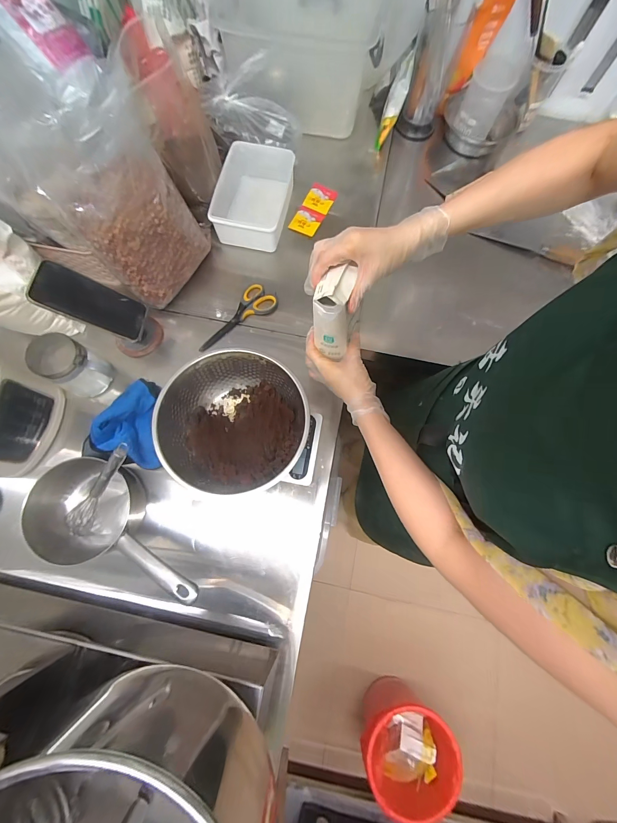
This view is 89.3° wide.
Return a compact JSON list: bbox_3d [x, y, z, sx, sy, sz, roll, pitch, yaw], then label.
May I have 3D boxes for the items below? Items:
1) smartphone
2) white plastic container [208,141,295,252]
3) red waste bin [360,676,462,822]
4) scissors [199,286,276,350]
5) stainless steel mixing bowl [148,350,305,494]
[{"bbox_3d":[-0.368,-0.183,0.533,0.160,0.015,0.074,18,82,-39],"label":"smartphone"},{"bbox_3d":[-0.119,-0.478,0.694,0.147,0.071,0.210,9,75,1],"label":"white plastic container"},{"bbox_3d":[0.304,1.044,1.010,0.259,0.338,0.228,-15,76,-5],"label":"red waste bin"},{"bbox_3d":[-0.155,-0.195,0.661,0.190,0.012,0.074,-43,80,-11],"label":"scissors"},{"bbox_3d":[-0.127,0.021,0.528,0.234,0.081,0.234,0,75,-1],"label":"stainless steel mixing bowl"}]

